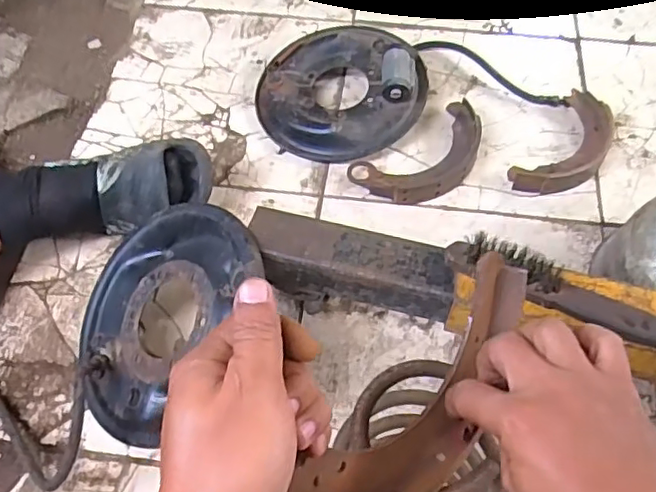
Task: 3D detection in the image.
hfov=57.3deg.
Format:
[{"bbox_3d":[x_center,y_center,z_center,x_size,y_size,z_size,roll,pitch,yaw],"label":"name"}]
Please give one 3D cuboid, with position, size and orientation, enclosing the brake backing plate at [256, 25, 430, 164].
[{"bbox_3d":[0.017,-0.255,0.958,0.265,0.076,0.248,18,61,12],"label":"brake backing plate"}]

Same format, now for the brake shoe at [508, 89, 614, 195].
[{"bbox_3d":[0.367,-0.148,0.913,0.100,0.035,0.223,34,65,20],"label":"brake shoe"}]

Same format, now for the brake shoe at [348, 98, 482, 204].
[{"bbox_3d":[0.150,-0.131,0.905,0.217,0.035,0.115,-30,63,-16],"label":"brake shoe"}]

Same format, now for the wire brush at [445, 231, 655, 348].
[{"bbox_3d":[0.230,0.045,0.589,0.235,0.040,0.039,22,60,14],"label":"wire brush"}]

